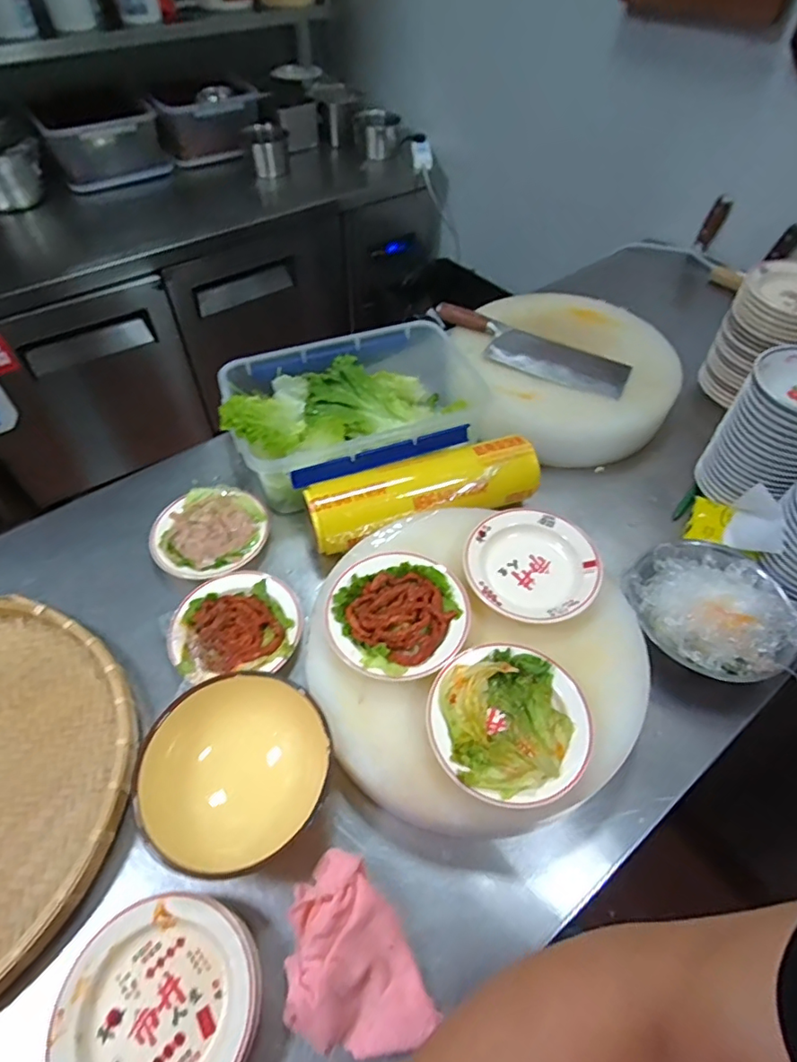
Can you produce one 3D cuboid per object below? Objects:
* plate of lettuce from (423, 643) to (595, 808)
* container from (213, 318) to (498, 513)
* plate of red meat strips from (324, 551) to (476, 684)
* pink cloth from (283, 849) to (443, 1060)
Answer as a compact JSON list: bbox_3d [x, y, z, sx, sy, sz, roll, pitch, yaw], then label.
[{"bbox_3d":[0.109,0.192,0.551,0.158,0.033,0.152,0,51,0],"label":"plate of lettuce"},{"bbox_3d":[-0.071,-0.195,0.889,0.400,0.148,0.289,-24,55,-18],"label":"container"},{"bbox_3d":[-0.003,0.094,0.626,0.158,0.030,0.157,0,51,0],"label":"plate of red meat strips"},{"bbox_3d":[-0.045,0.374,0.481,0.105,0.059,0.149,-21,55,-16],"label":"pink cloth"}]

